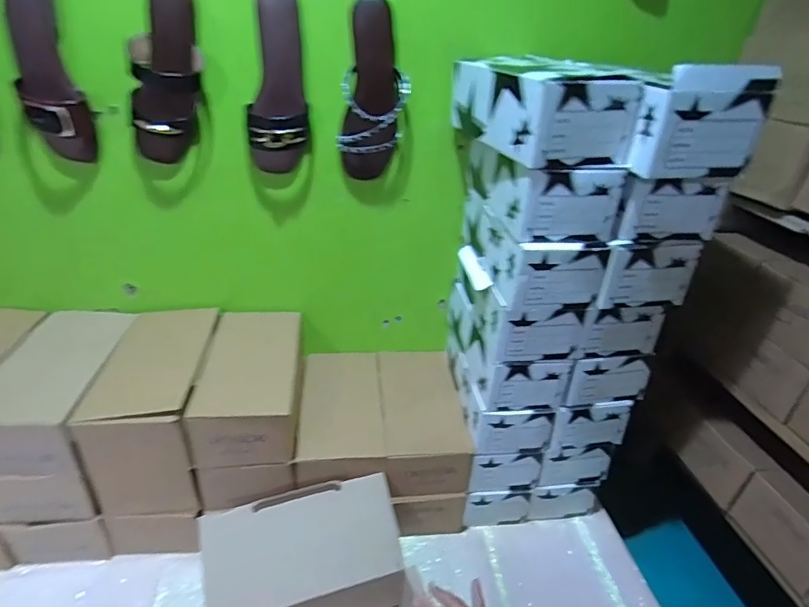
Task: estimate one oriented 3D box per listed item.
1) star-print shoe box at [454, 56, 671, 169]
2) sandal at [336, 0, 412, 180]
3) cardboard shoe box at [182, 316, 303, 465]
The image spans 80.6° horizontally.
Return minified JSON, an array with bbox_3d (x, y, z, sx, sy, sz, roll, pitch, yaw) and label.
[{"bbox_3d":[0.169,-0.260,0.625,0.129,0.098,0.268,-3,30,-15],"label":"star-print shoe box"},{"bbox_3d":[-0.046,-0.303,0.707,0.101,0.235,0.068,3,29,-5],"label":"sandal"},{"bbox_3d":[-0.243,0.124,0.777,0.140,0.096,0.261,0,30,-10],"label":"cardboard shoe box"}]

